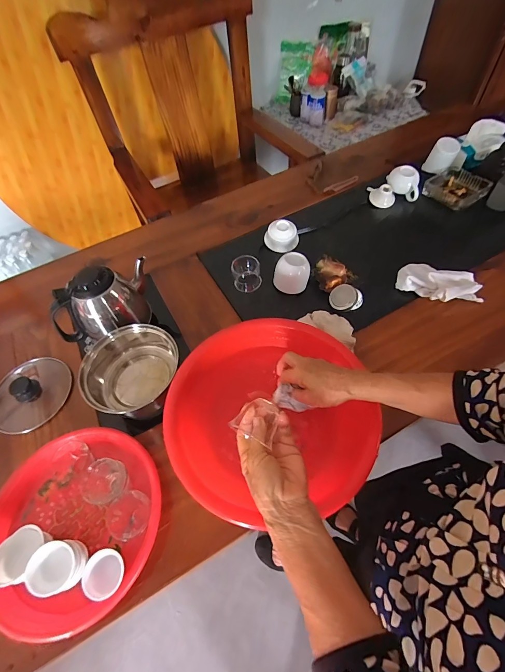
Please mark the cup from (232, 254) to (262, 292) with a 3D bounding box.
[{"bbox_3d":[-0.013,-0.142,0.700,0.060,0.050,0.059,-2,56,4],"label":"cup"}]

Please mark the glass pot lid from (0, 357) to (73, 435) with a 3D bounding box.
[{"bbox_3d":[-0.426,0.104,0.591,0.132,0.038,0.149,23,61,19],"label":"glass pot lid"}]

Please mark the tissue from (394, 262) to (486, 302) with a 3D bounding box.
[{"bbox_3d":[0.386,-0.109,0.640,0.163,0.039,0.076,26,62,20],"label":"tissue"}]

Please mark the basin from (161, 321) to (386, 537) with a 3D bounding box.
[{"bbox_3d":[0.027,0.125,0.490,0.304,0.092,0.296,-2,56,4],"label":"basin"}]

